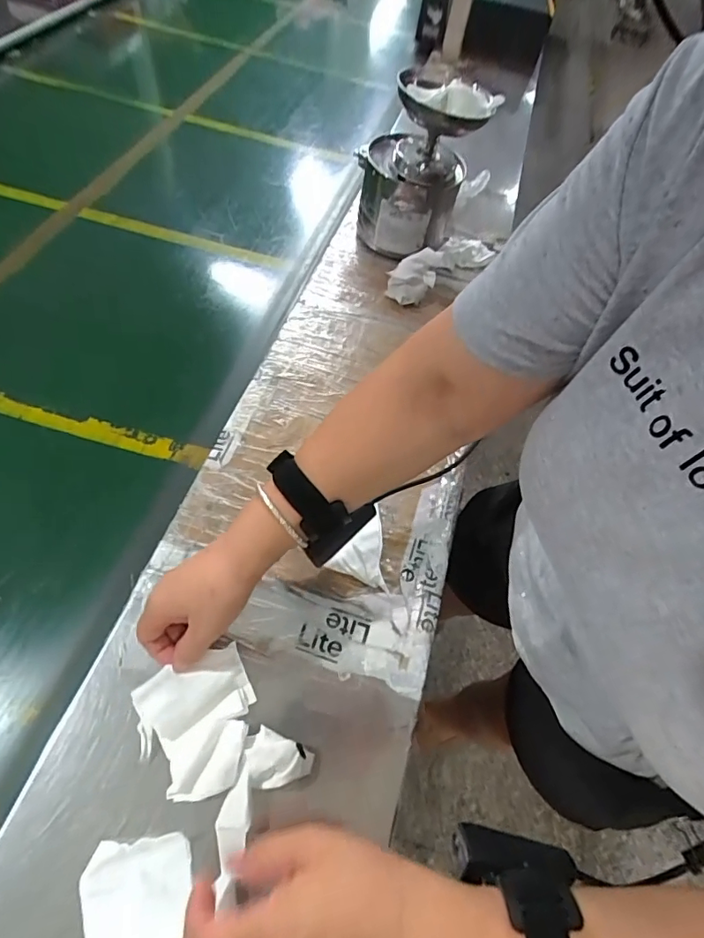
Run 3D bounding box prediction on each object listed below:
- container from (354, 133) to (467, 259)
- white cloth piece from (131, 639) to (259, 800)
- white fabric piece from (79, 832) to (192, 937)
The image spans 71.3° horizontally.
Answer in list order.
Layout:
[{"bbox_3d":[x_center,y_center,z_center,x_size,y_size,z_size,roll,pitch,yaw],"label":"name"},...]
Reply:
[{"bbox_3d":[0.075,-0.379,0.709,0.148,0.143,0.127,10,57,-3],"label":"container"},{"bbox_3d":[-0.116,0.197,0.380,0.084,0.015,0.093,-13,75,-27],"label":"white cloth piece"},{"bbox_3d":[-0.136,0.292,0.307,0.070,0.048,0.100,-13,60,-12],"label":"white fabric piece"}]

